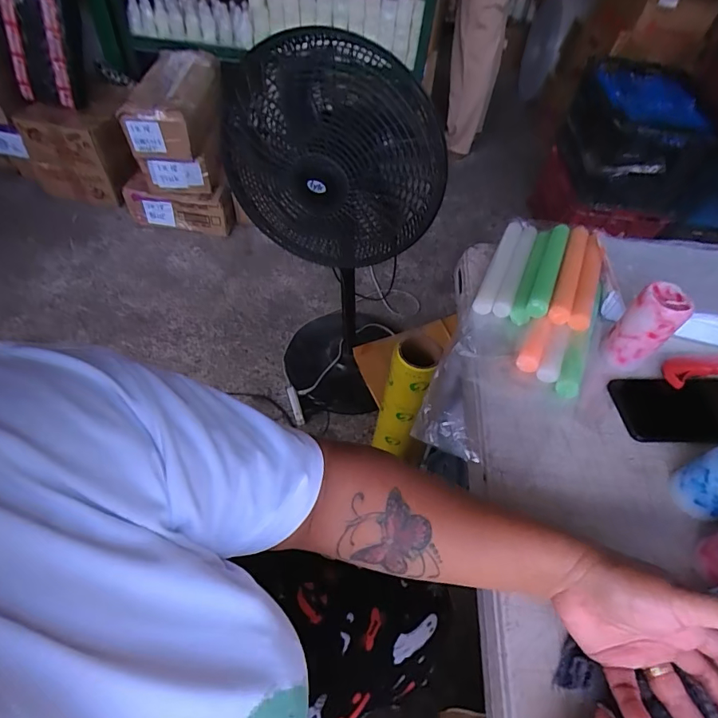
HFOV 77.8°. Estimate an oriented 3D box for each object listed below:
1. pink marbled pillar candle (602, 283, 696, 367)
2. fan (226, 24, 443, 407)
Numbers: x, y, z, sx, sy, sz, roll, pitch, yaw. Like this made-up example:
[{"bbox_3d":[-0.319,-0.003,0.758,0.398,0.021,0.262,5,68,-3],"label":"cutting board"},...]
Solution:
[{"bbox_3d":[0.311,-0.033,0.486,0.048,0.095,0.043,39,58,24],"label":"pink marbled pillar candle"},{"bbox_3d":[-0.043,-0.247,1.069,0.405,0.890,0.285,19,52,10],"label":"fan"}]

